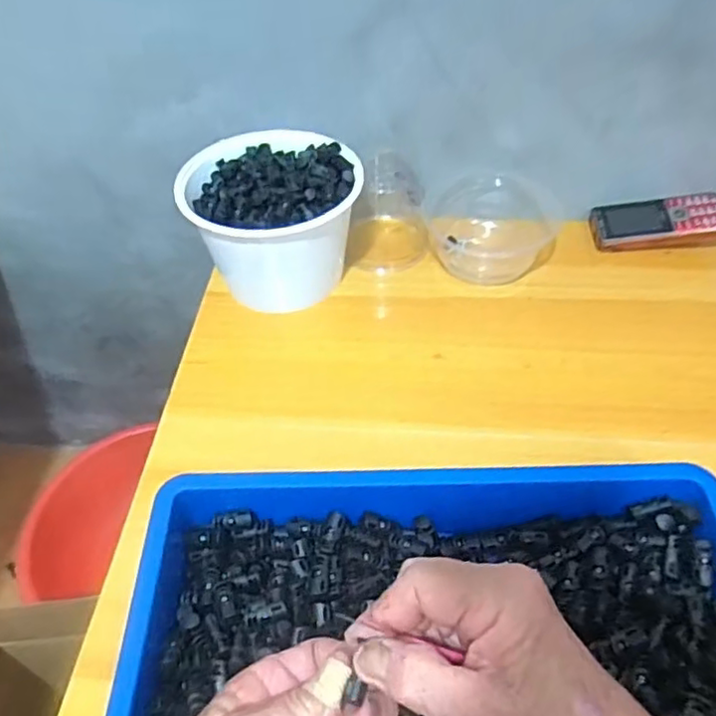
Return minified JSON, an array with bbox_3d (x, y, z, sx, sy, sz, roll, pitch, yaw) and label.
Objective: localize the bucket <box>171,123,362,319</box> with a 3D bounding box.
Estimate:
[{"bbox_3d":[-0.081,-0.140,0.657,0.160,0.120,0.160,-2,47,2],"label":"bucket"}]

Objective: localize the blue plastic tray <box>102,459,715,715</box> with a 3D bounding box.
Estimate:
[{"bbox_3d":[0.053,0.176,0.379,0.367,0.075,0.279,-2,47,2],"label":"blue plastic tray"}]

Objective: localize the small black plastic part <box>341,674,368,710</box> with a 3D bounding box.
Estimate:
[{"bbox_3d":[-0.002,0.150,0.287,0.009,0.007,0.011,11,49,13],"label":"small black plastic part"}]

